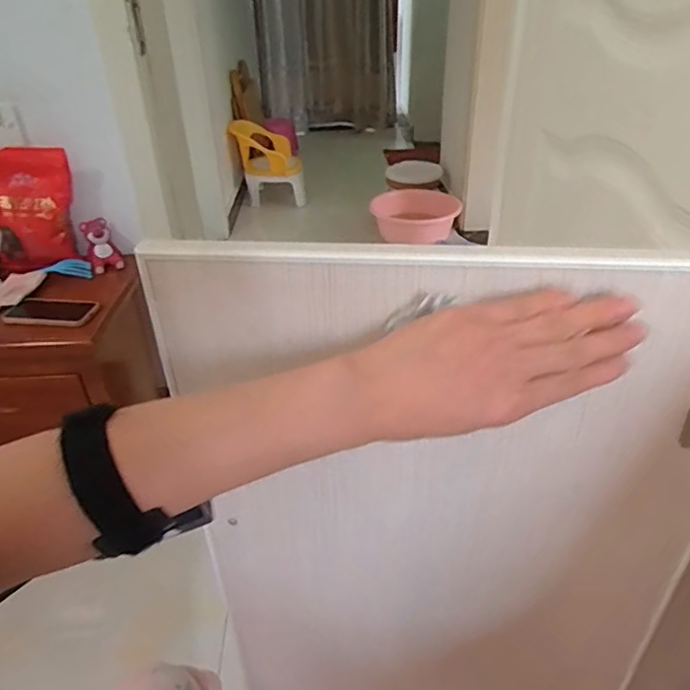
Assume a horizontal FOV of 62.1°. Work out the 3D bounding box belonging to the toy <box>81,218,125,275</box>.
[{"bbox_3d":[-0.537,-0.217,1.261,0.064,0.092,0.083,-17,36,-21],"label":"toy"}]

